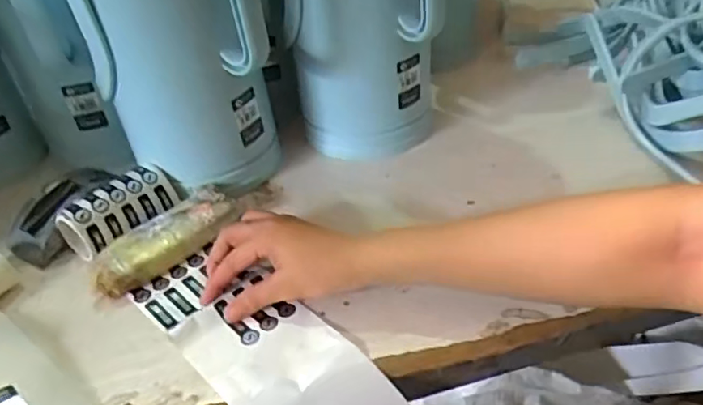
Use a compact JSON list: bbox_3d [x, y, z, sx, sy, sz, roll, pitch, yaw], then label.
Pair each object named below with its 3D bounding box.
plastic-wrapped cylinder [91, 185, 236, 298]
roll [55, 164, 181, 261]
[{"bbox_3d":[-0.174,0.038,0.546,0.054,0.031,0.143,27,49,34],"label":"plastic-wrapped cylinder"},{"bbox_3d":[-0.224,0.009,0.567,0.112,0.054,0.052,-32,45,-30],"label":"roll"}]

